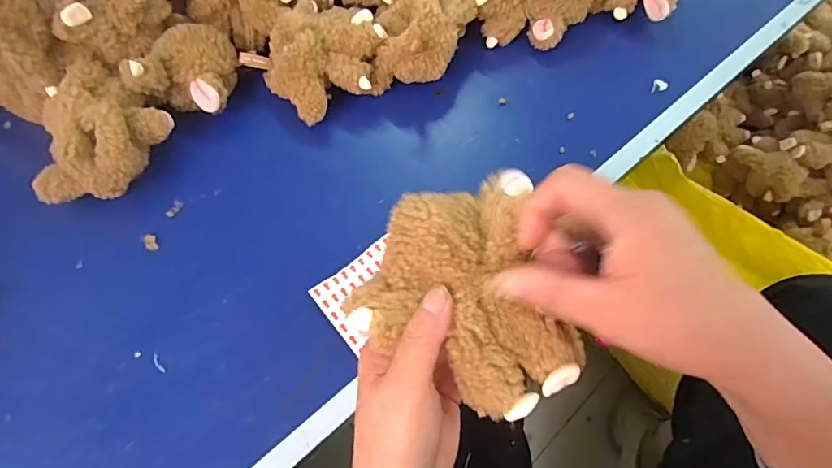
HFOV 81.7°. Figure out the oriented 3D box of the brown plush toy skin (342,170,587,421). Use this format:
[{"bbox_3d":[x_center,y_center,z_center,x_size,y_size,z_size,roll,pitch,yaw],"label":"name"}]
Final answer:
[{"bbox_3d":[0.022,0.030,0.264,0.119,0.042,0.133,-15,64,-4],"label":"brown plush toy skin"}]

